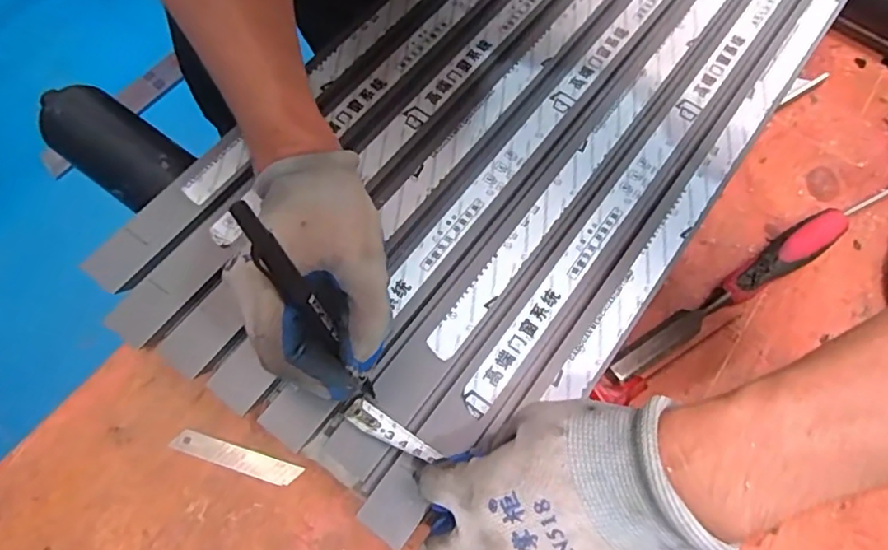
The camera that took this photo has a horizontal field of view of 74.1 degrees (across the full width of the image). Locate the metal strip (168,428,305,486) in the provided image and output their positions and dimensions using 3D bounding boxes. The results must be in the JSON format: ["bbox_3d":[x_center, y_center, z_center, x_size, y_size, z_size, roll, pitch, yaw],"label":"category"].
[{"bbox_3d":[-0.158,0.139,0.446,0.098,0.004,0.017,17,60,5],"label":"metal strip"}]

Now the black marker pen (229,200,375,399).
[{"bbox_3d":[-0.070,0.017,0.306,0.011,0.131,0.011,-36,33,-14],"label":"black marker pen"}]

